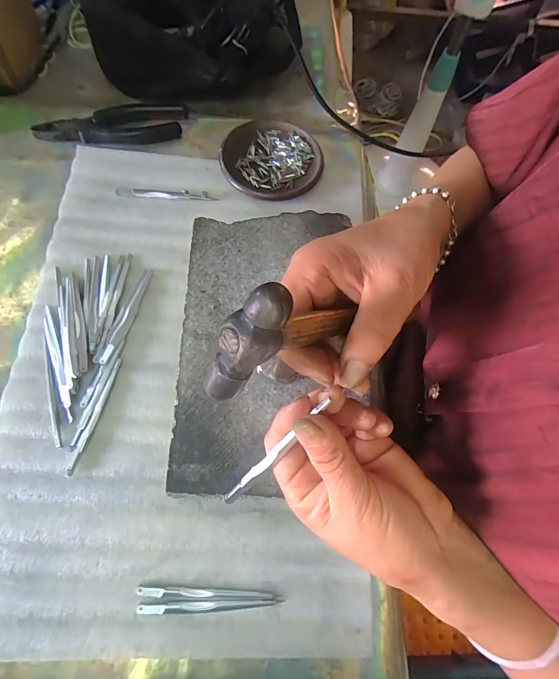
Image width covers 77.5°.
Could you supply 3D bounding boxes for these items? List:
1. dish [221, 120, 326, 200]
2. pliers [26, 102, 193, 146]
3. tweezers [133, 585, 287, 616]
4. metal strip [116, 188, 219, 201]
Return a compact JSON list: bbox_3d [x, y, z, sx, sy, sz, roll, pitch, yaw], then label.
[{"bbox_3d":[-0.009,-0.205,0.396,0.111,0.013,0.115,1,71,-4],"label":"dish"},{"bbox_3d":[-0.191,-0.247,0.399,0.162,0.014,0.059,-4,72,-6],"label":"pliers"},{"bbox_3d":[-0.055,0.201,0.268,0.106,0.004,0.016,3,71,-3],"label":"tweezers"},{"bbox_3d":[-0.123,-0.159,0.379,0.106,0.004,0.011,3,71,-3],"label":"metal strip"}]

